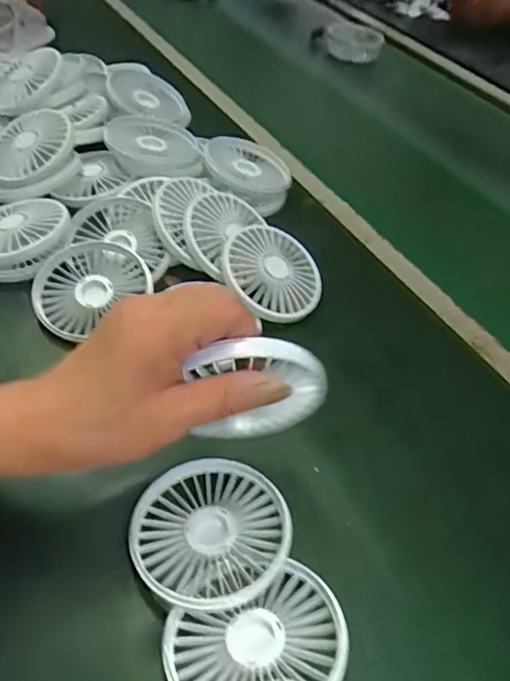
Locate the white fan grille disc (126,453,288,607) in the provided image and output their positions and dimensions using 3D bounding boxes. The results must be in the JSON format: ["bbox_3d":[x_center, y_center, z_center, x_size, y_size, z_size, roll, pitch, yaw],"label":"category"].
[{"bbox_3d":[-0.025,0.108,0.303,0.087,0.025,0.085,0,52,0],"label":"white fan grille disc"}]

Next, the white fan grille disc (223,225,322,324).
[{"bbox_3d":[0.017,-0.058,0.439,0.086,0.007,0.087,12,59,-21],"label":"white fan grille disc"}]

